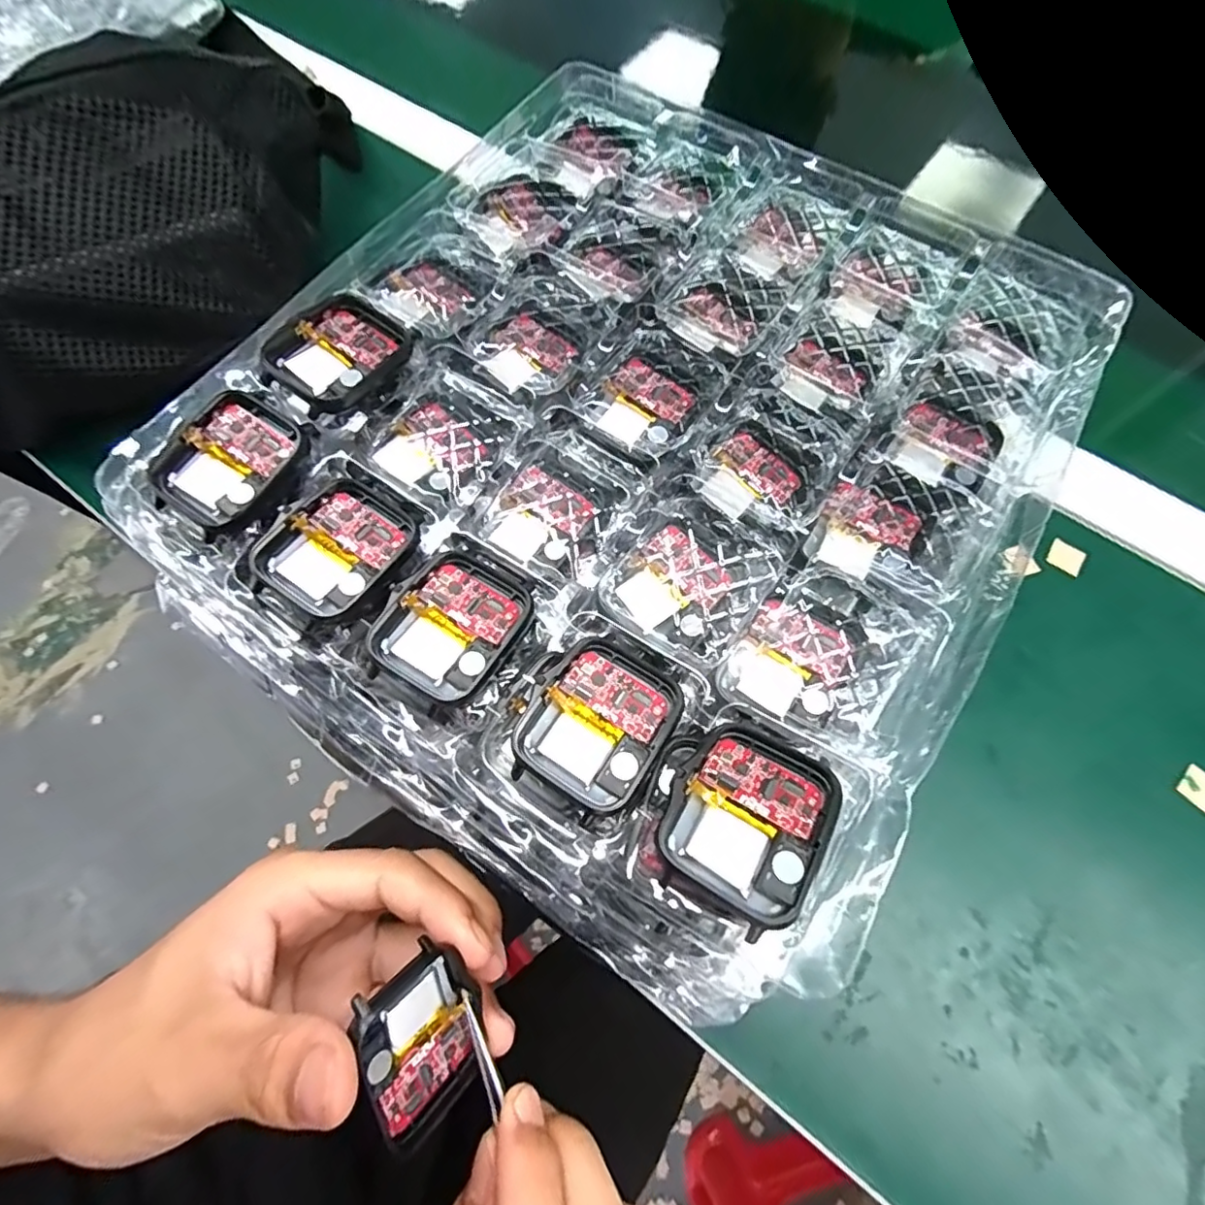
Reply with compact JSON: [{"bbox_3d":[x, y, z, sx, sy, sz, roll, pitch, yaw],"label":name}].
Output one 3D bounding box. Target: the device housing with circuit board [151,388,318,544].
[{"bbox_3d":[-0.122,-0.047,0.182,0.037,0.010,0.045,30,72,10],"label":"device housing with circuit board"}]

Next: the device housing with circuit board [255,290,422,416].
[{"bbox_3d":[-0.093,-0.089,0.201,0.039,0.012,0.048,39,74,13],"label":"device housing with circuit board"}]

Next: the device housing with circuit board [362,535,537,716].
[{"bbox_3d":[-0.044,0.005,0.168,0.038,0.007,0.048,32,73,13],"label":"device housing with circuit board"}]

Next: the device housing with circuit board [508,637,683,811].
[{"bbox_3d":[-0.001,0.033,0.159,0.038,0.010,0.045,29,73,12],"label":"device housing with circuit board"}]

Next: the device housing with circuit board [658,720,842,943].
[{"bbox_3d":[0.038,0.054,0.143,0.036,0.005,0.045,24,60,23],"label":"device housing with circuit board"}]

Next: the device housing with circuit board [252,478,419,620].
[{"bbox_3d":[-0.083,-0.018,0.174,0.038,0.007,0.044,38,74,13],"label":"device housing with circuit board"}]

